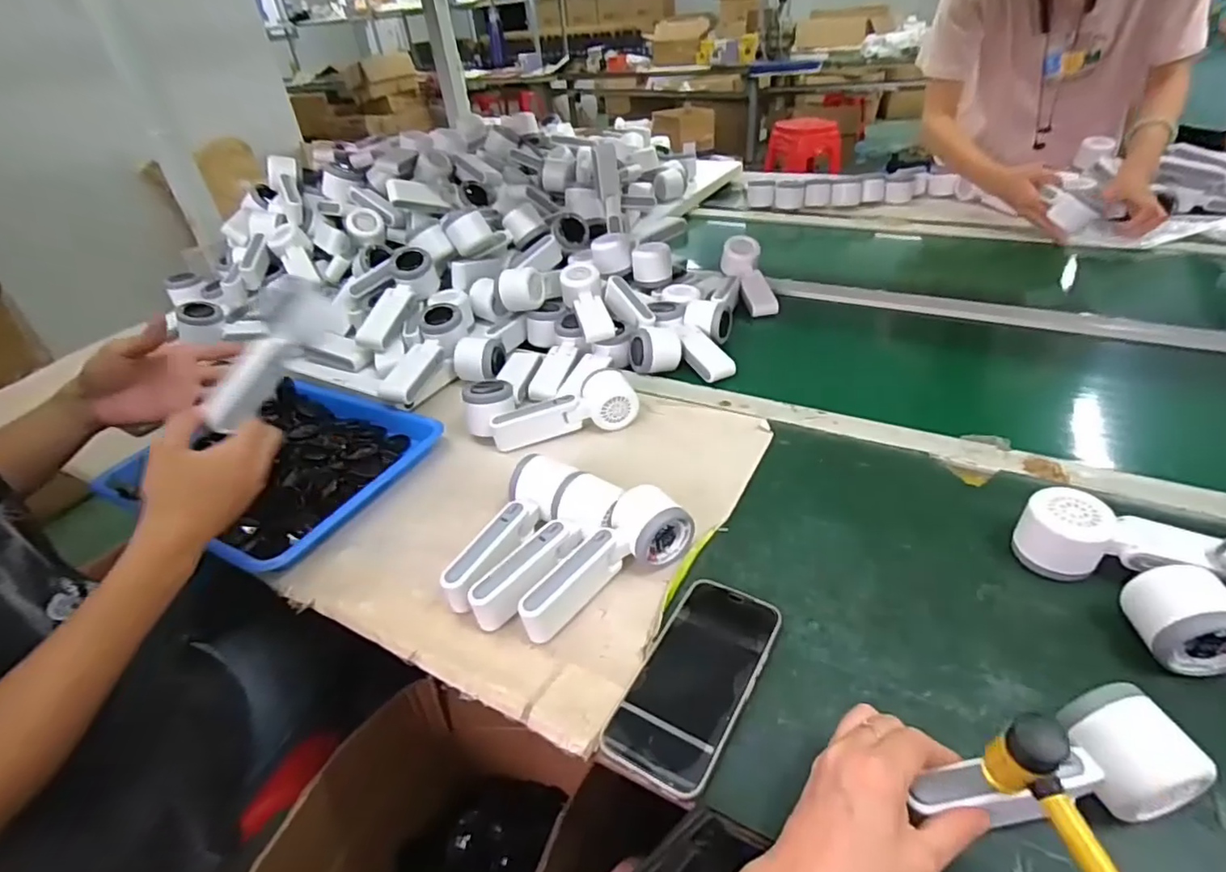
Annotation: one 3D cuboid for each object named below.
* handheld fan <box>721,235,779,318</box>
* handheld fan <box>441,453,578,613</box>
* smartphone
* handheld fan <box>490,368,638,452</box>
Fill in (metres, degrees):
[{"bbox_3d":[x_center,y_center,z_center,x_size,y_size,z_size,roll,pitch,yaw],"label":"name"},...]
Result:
[{"bbox_3d":[0.214,-0.250,0.946,0.056,0.034,0.169,-8,55,-3],"label":"handheld fan"},{"bbox_3d":[-0.094,0.087,0.545,0.043,0.065,0.159,15,41,27],"label":"handheld fan"},{"bbox_3d":[0.062,0.174,0.439,0.076,0.013,0.160,17,41,28],"label":"smartphone"},{"bbox_3d":[-0.058,-0.030,0.696,0.163,0.051,0.056,-11,36,-7],"label":"handheld fan"}]

